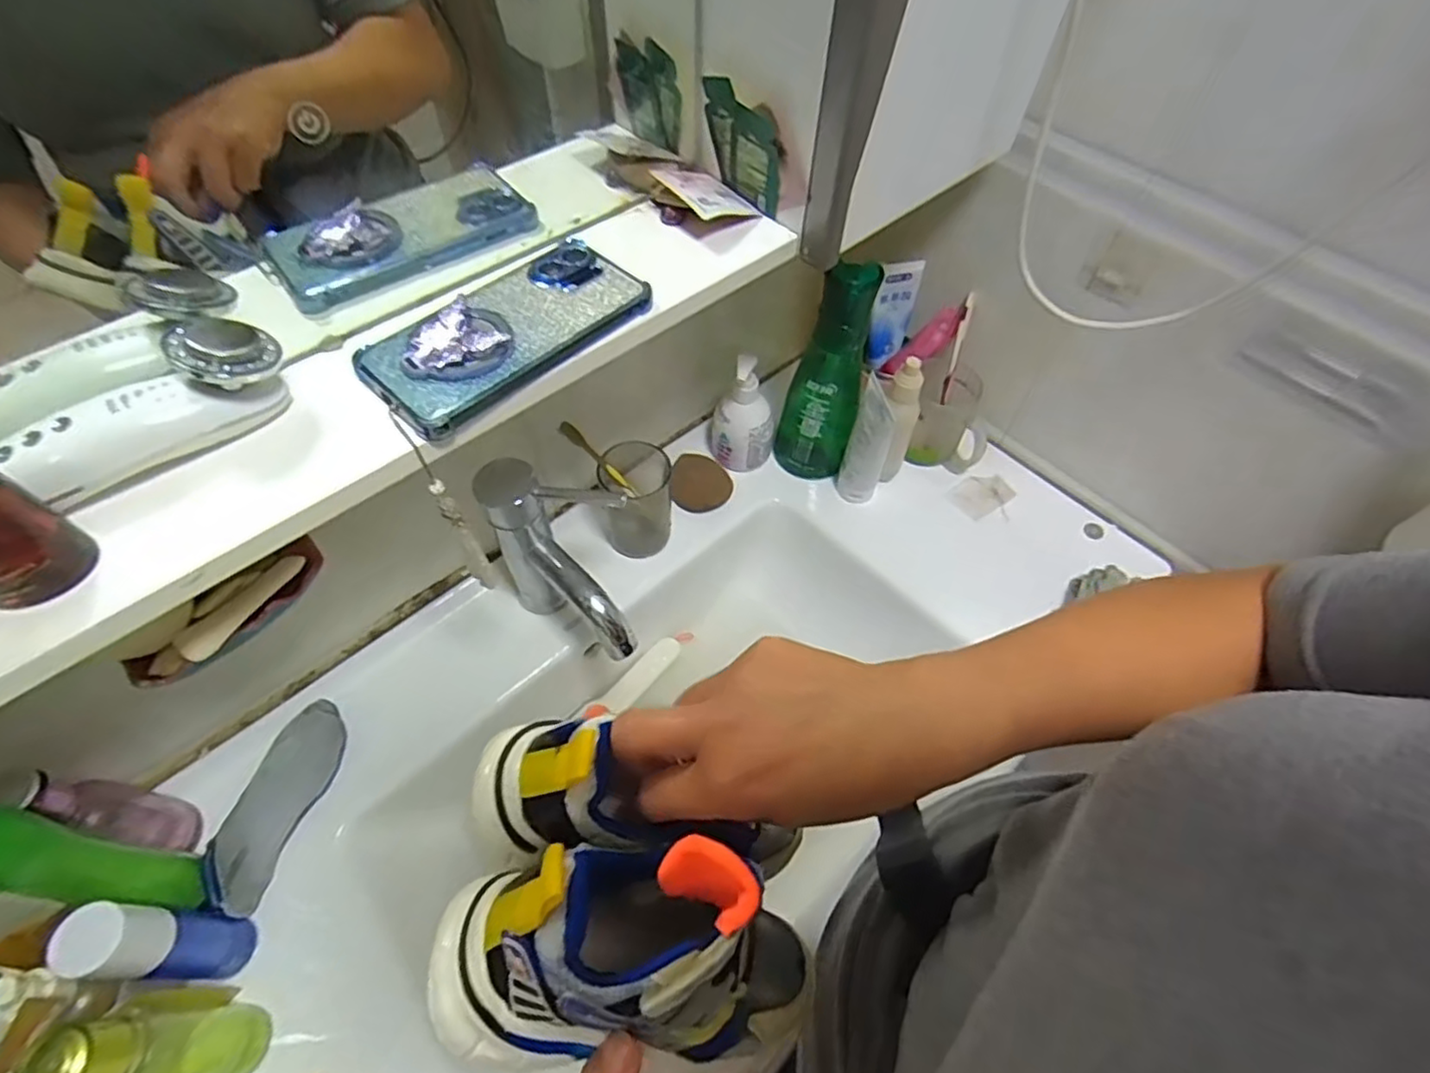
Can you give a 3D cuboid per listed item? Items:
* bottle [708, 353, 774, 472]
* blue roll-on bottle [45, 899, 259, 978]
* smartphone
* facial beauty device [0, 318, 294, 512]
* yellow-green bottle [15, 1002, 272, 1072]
[{"bbox_3d":[0.029,-0.133,0.714,0.068,0.149,0.052,2,56,-1],"label":"bottle"},{"bbox_3d":[-0.362,0.266,0.433,0.037,0.136,0.037,1,56,-1],"label":"blue roll-on bottle"},{"bbox_3d":[-0.123,-0.127,0.390,0.083,0.014,0.163,36,62,20],"label":"smartphone"},{"bbox_3d":[-0.282,-0.065,0.329,0.127,0.051,0.047,-28,62,-19],"label":"facial beauty device"},{"bbox_3d":[-0.330,0.308,0.393,0.038,0.157,0.040,1,56,-1],"label":"yellow-green bottle"}]

